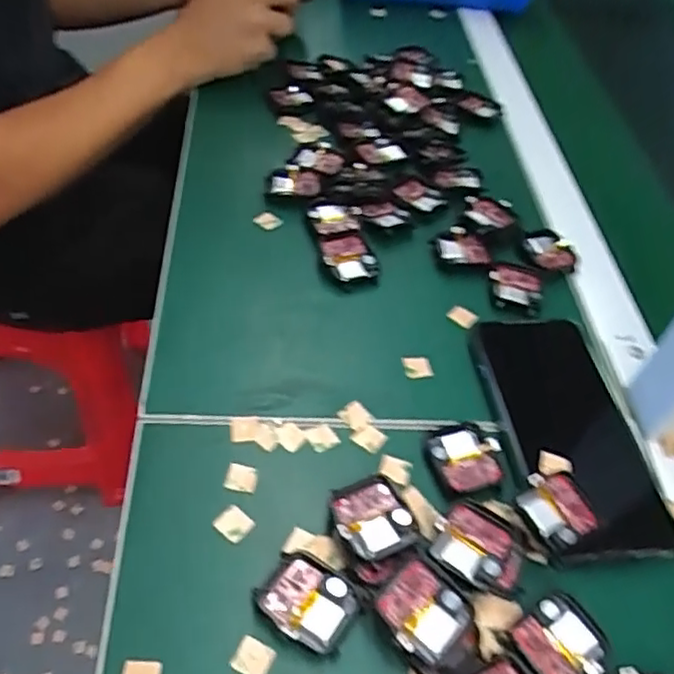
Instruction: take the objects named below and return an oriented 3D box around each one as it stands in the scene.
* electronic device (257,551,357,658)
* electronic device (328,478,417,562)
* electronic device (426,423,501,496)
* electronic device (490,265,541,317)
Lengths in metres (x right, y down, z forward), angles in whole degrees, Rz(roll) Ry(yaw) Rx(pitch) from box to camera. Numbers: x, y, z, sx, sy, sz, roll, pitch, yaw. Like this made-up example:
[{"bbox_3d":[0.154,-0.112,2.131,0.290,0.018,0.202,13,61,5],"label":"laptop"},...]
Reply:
[{"bbox_3d":[-0.014,0.125,0.315,0.043,0.012,0.036,29,50,15],"label":"electronic device"},{"bbox_3d":[0.017,0.095,0.341,0.036,0.017,0.042,-11,52,-19],"label":"electronic device"},{"bbox_3d":[0.073,0.068,0.378,0.037,0.011,0.041,-11,52,-19],"label":"electronic device"},{"bbox_3d":[0.129,-0.036,0.478,0.040,0.009,0.045,17,49,9],"label":"electronic device"}]

